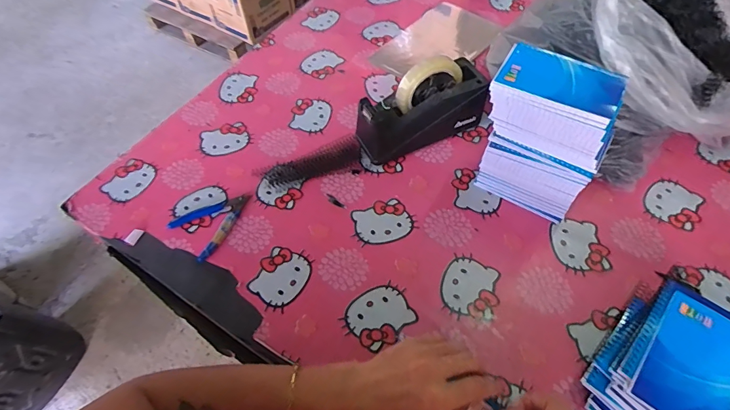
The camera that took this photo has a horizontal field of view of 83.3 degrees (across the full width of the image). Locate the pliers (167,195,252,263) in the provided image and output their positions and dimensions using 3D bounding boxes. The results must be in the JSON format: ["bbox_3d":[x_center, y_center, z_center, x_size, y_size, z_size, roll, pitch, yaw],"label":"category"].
[{"bbox_3d":[-0.235,0.019,0.611,0.089,0.009,0.117,24,60,17],"label":"pliers"}]

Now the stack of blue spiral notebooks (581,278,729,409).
[{"bbox_3d":[0.316,0.175,0.436,0.108,0.088,0.157,38,65,24],"label":"stack of blue spiral notebooks"}]

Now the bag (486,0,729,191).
[{"bbox_3d":[0.436,-0.214,0.599,0.359,0.232,0.247,-16,57,-9],"label":"bag"}]

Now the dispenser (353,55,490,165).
[{"bbox_3d":[0.086,-0.154,0.644,0.206,0.129,0.069,-21,57,-12],"label":"dispenser"}]

